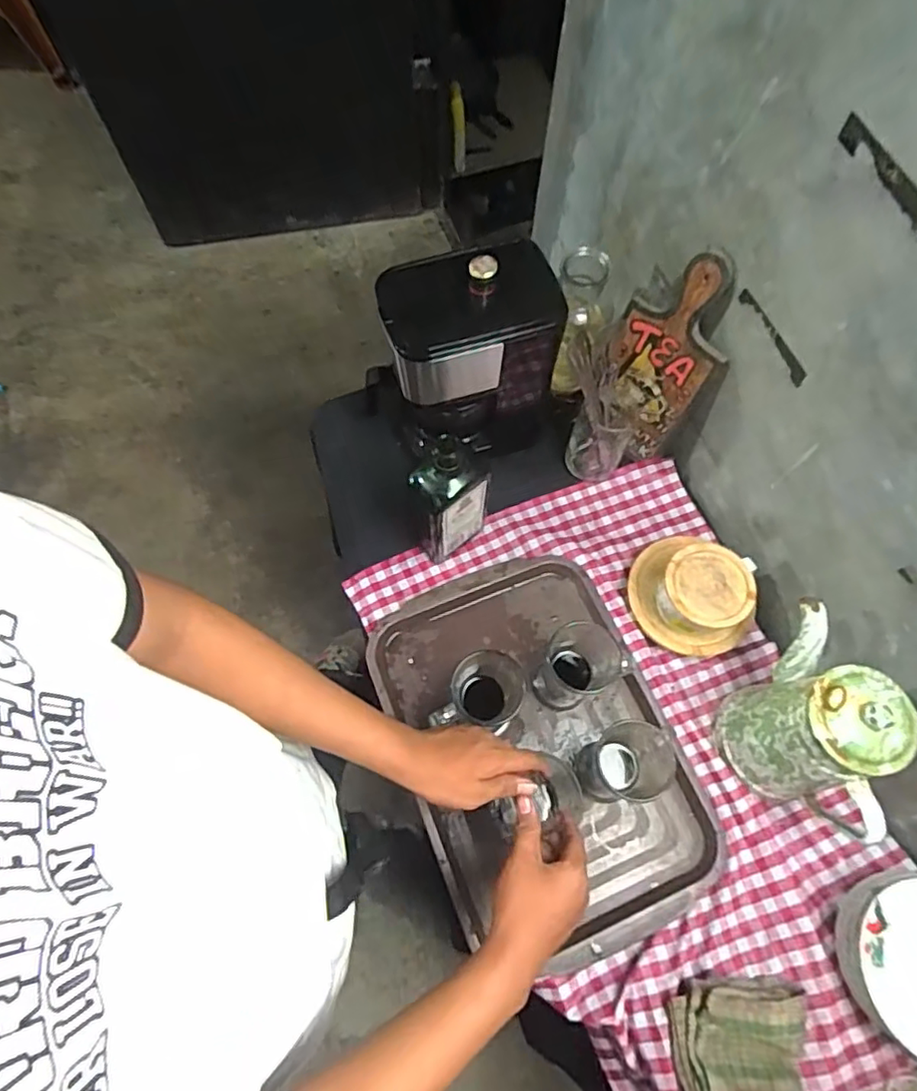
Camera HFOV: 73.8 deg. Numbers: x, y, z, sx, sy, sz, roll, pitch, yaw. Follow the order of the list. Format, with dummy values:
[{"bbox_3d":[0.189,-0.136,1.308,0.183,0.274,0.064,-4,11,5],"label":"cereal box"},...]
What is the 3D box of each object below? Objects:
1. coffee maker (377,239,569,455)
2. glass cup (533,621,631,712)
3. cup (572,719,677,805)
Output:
[{"bbox_3d":[0.027,-0.232,0.765,0.220,0.316,0.127,-16,68,-8],"label":"coffee maker"},{"bbox_3d":[0.138,0.142,0.722,0.090,0.087,0.076,-27,70,-12],"label":"glass cup"},{"bbox_3d":[0.190,0.244,0.683,0.098,0.085,0.082,-6,67,-4],"label":"cup"}]

